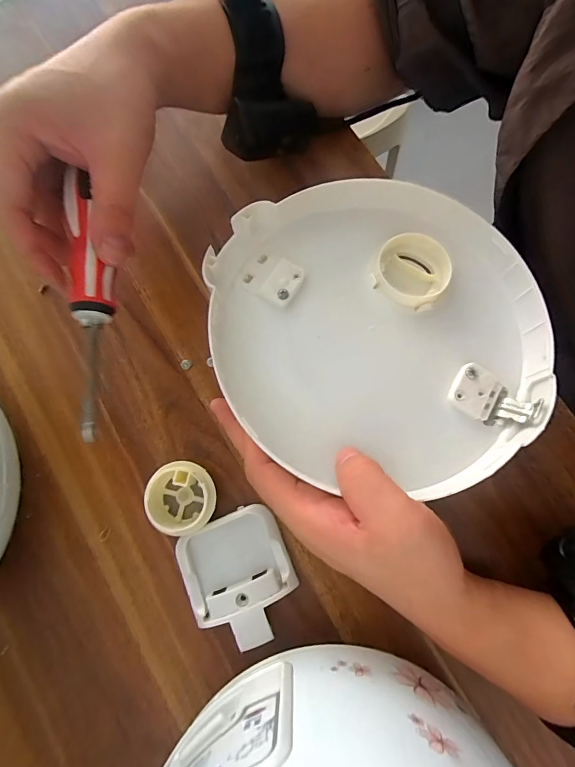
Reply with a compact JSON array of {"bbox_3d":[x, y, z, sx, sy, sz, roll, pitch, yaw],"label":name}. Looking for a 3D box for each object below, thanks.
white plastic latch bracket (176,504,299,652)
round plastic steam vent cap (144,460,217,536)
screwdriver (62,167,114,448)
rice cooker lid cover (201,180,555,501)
[{"bbox_3d":[-0.032,0.127,0.250,0.069,0.019,0.077,-20,80,-3],"label":"white plastic latch bracket"},{"bbox_3d":[-0.073,0.078,0.257,0.045,0.025,0.049,0,79,1],"label":"round plastic steam vent cap"},{"bbox_3d":[-0.116,-0.045,0.218,0.025,0.019,0.153,-2,93,1],"label":"screwdriver"},{"bbox_3d":[0.059,-0.035,0.238,0.199,0.039,0.199,-16,79,-2],"label":"rice cooker lid cover"}]

